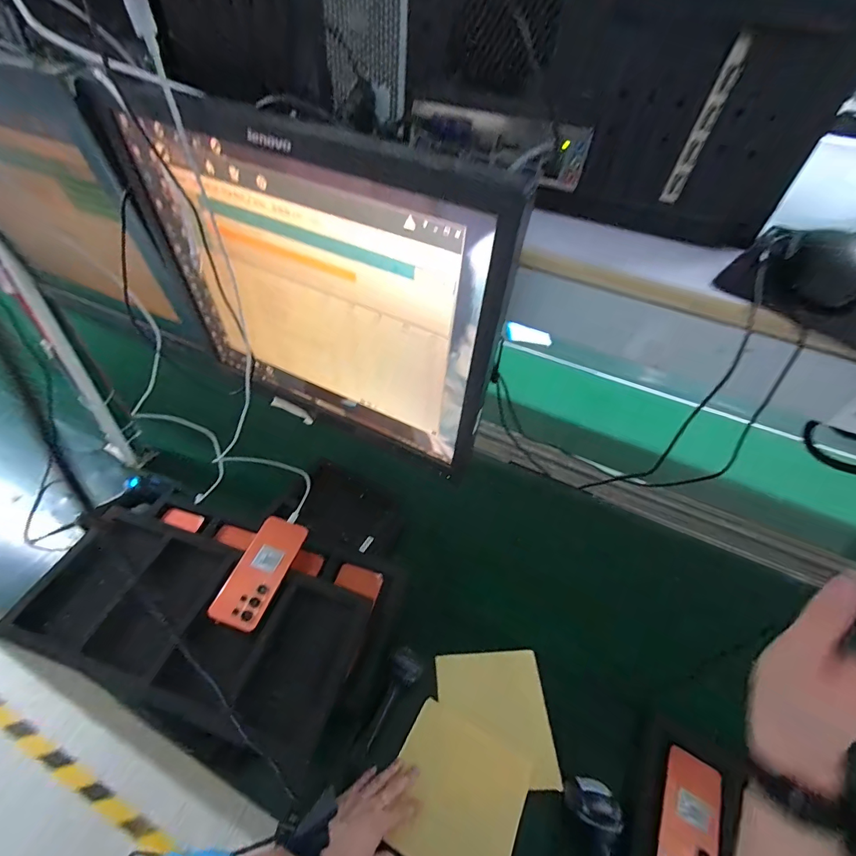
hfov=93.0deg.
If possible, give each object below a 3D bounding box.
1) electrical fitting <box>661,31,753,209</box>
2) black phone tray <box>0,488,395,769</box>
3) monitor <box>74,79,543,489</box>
[{"bbox_3d":[0.203,-0.221,0.299,0.014,0.097,0.006,24,49,16],"label":"electrical fitting"},{"bbox_3d":[-0.328,0.275,0.645,0.515,0.067,0.302,16,47,9],"label":"black phone tray"},{"bbox_3d":[-0.107,-0.111,0.384,0.351,0.288,0.037,21,48,13],"label":"monitor"}]

